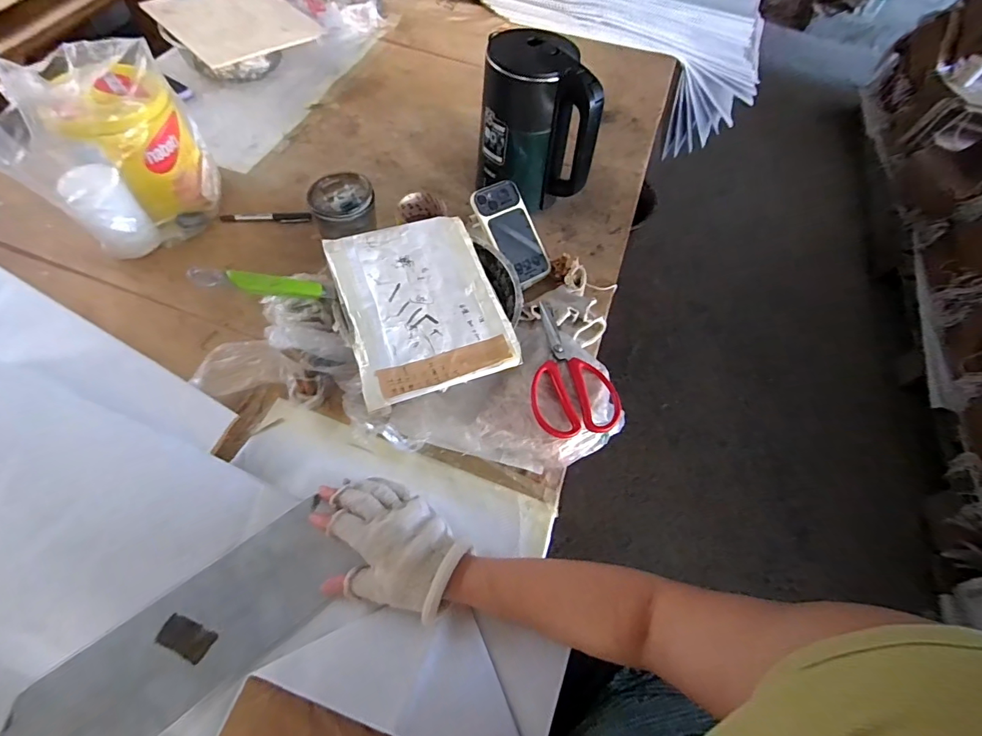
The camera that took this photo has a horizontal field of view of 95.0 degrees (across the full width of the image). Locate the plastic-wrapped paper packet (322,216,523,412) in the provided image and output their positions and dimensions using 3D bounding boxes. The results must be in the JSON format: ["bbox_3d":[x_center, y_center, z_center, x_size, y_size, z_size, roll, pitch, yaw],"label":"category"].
[{"bbox_3d":[-0.087,-0.086,0.551,0.179,0.011,0.248,-17,65,-12],"label":"plastic-wrapped paper packet"}]

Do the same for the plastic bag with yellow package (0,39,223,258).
[{"bbox_3d":[-0.513,-0.292,0.614,0.162,0.207,0.218,15,62,4],"label":"plastic bag with yellow package"}]

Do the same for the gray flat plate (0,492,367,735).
[{"bbox_3d":[-0.266,0.245,0.406,0.277,0.007,0.096,-34,79,-28],"label":"gray flat plate"}]

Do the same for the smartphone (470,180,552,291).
[{"bbox_3d":[0.036,-0.197,0.657,0.072,0.017,0.152,-33,99,-19],"label":"smartphone"}]

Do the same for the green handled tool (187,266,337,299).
[{"bbox_3d":[-0.262,-0.097,0.525,0.149,0.021,0.022,4,60,-25],"label":"green handled tool"}]

